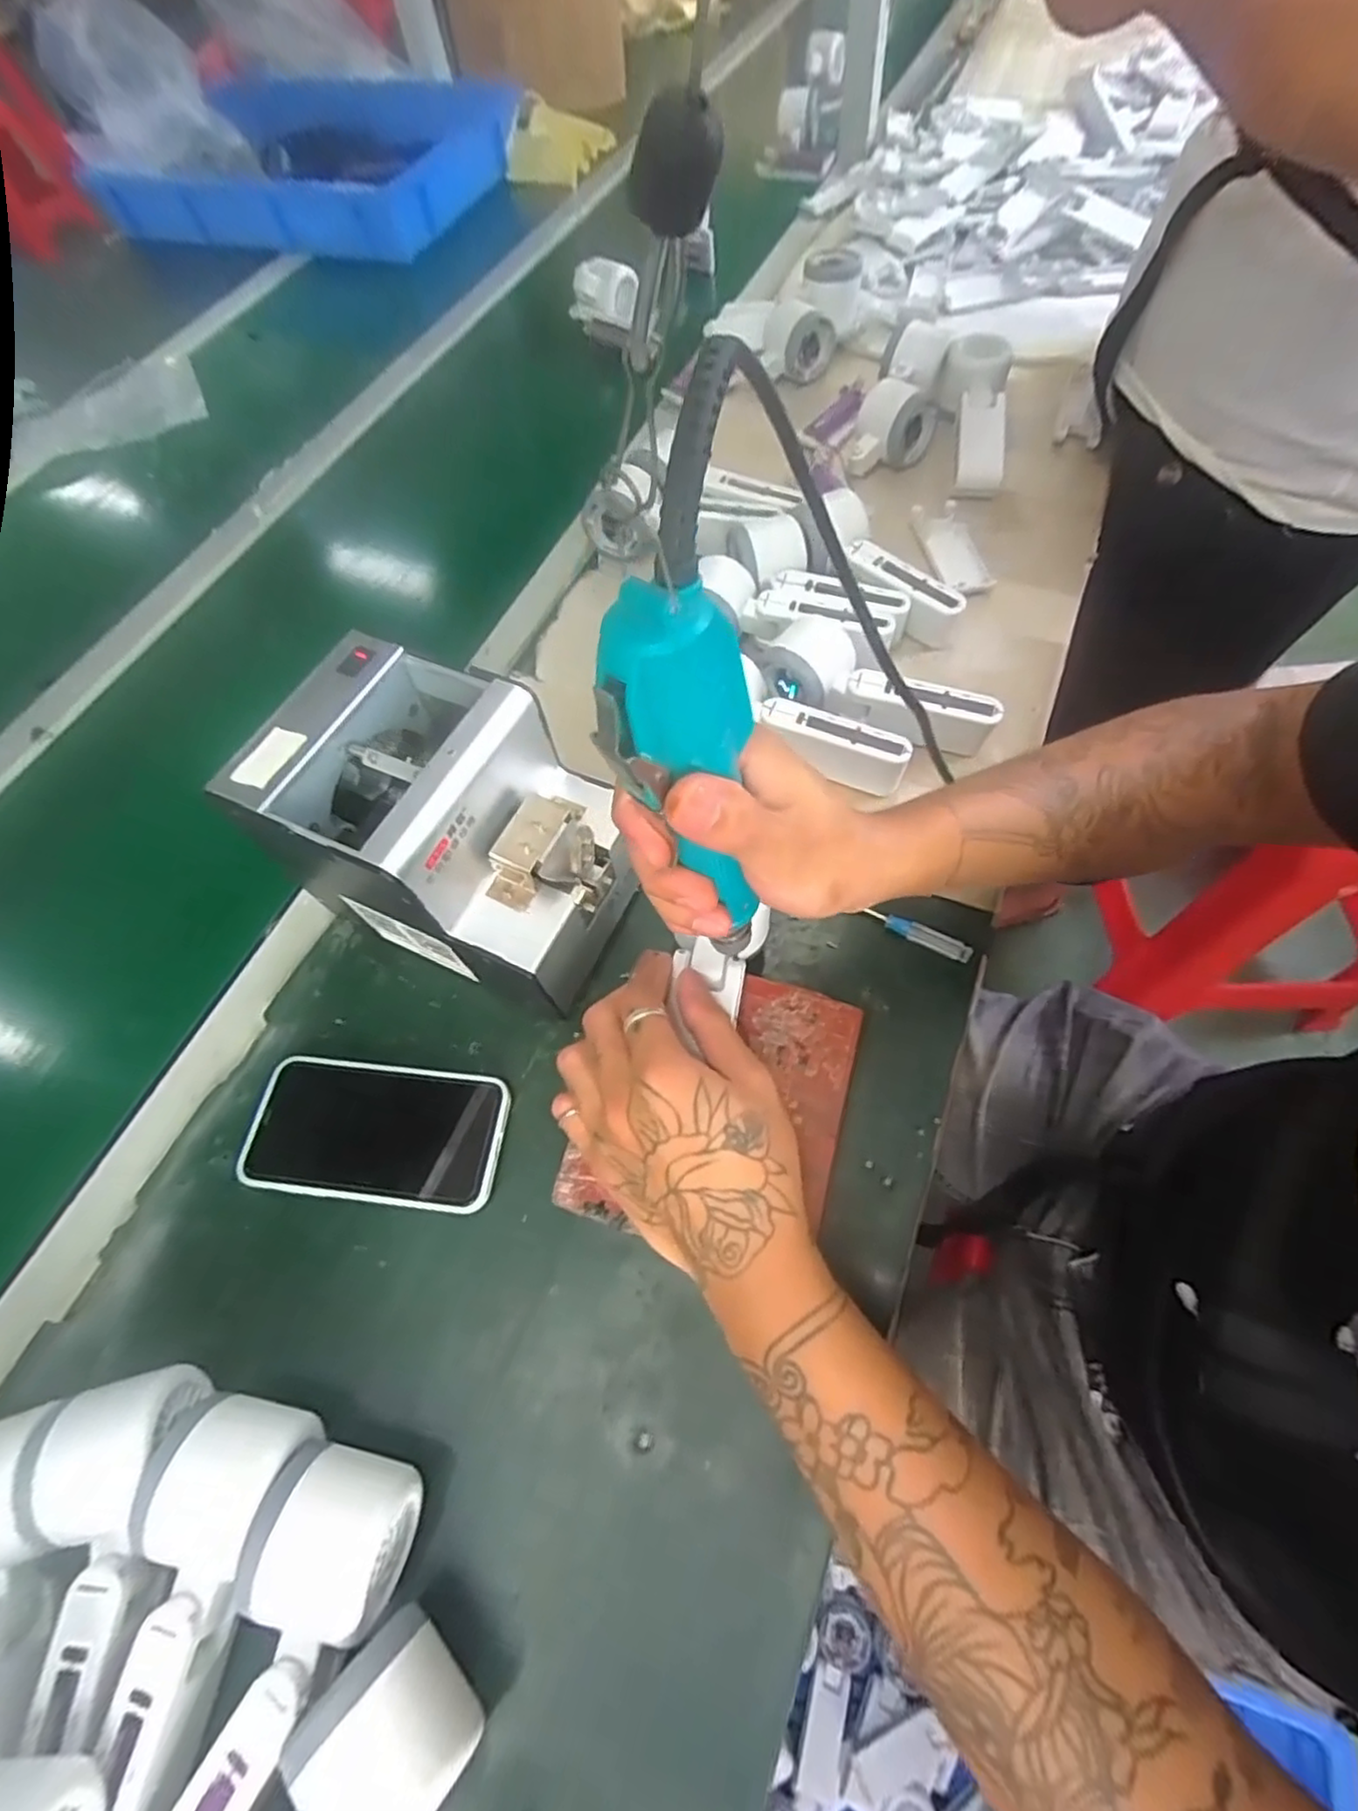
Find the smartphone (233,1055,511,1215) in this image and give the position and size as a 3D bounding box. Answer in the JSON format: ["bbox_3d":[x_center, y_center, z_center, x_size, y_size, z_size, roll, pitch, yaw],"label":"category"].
[{"bbox_3d":[-0.173,0.128,0.393,0.144,0.012,0.073,6,64,6],"label":"smartphone"}]

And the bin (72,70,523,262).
[{"bbox_3d":[-0.548,-1.141,1.046,0.558,0.092,0.400,14,65,12],"label":"bin"}]

